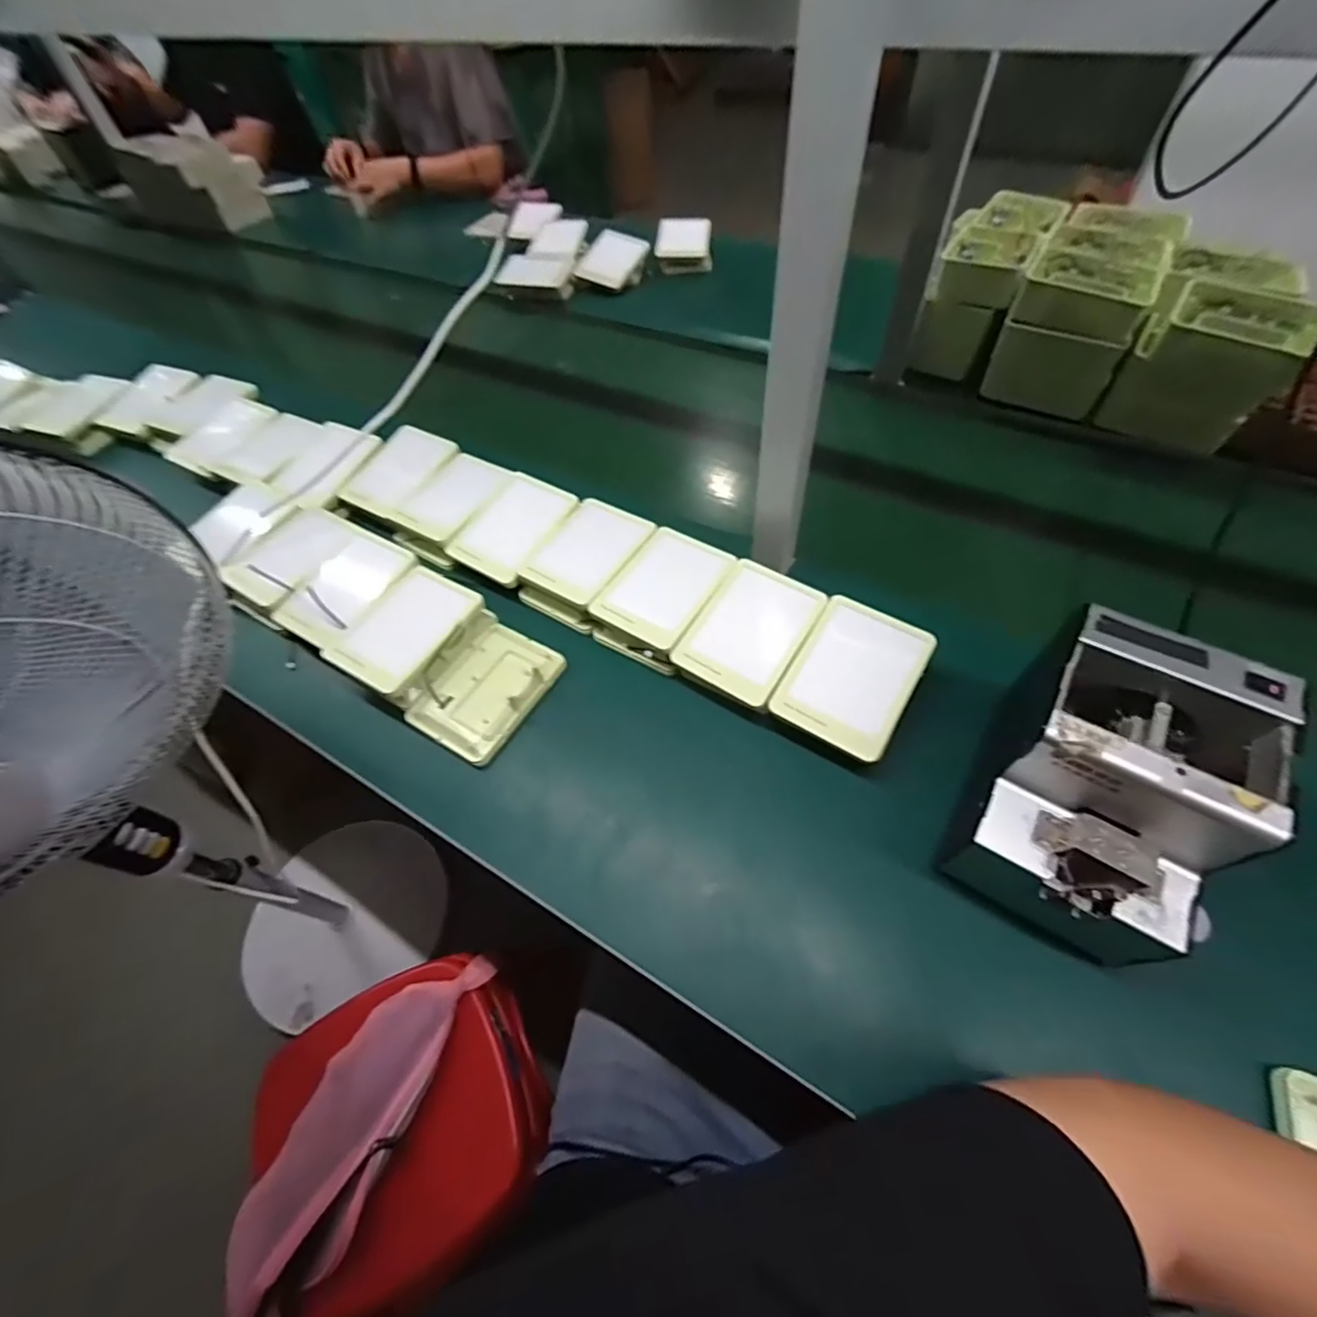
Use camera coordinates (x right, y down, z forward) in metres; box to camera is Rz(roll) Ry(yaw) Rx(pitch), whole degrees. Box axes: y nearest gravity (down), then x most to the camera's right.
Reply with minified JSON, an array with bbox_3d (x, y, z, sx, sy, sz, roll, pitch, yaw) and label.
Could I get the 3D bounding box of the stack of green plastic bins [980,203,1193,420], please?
[{"bbox_3d":[0.594,-0.493,0.788,0.148,0.141,0.301,28,61,22],"label":"stack of green plastic bins"}]

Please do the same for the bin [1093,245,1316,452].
[{"bbox_3d":[0.684,-0.381,0.706,0.154,0.153,0.228,27,61,21],"label":"bin"}]

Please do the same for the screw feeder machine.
[{"bbox_3d":[0.310,0.093,0.396,0.128,0.158,0.172,28,61,22],"label":"screw feeder machine"}]

